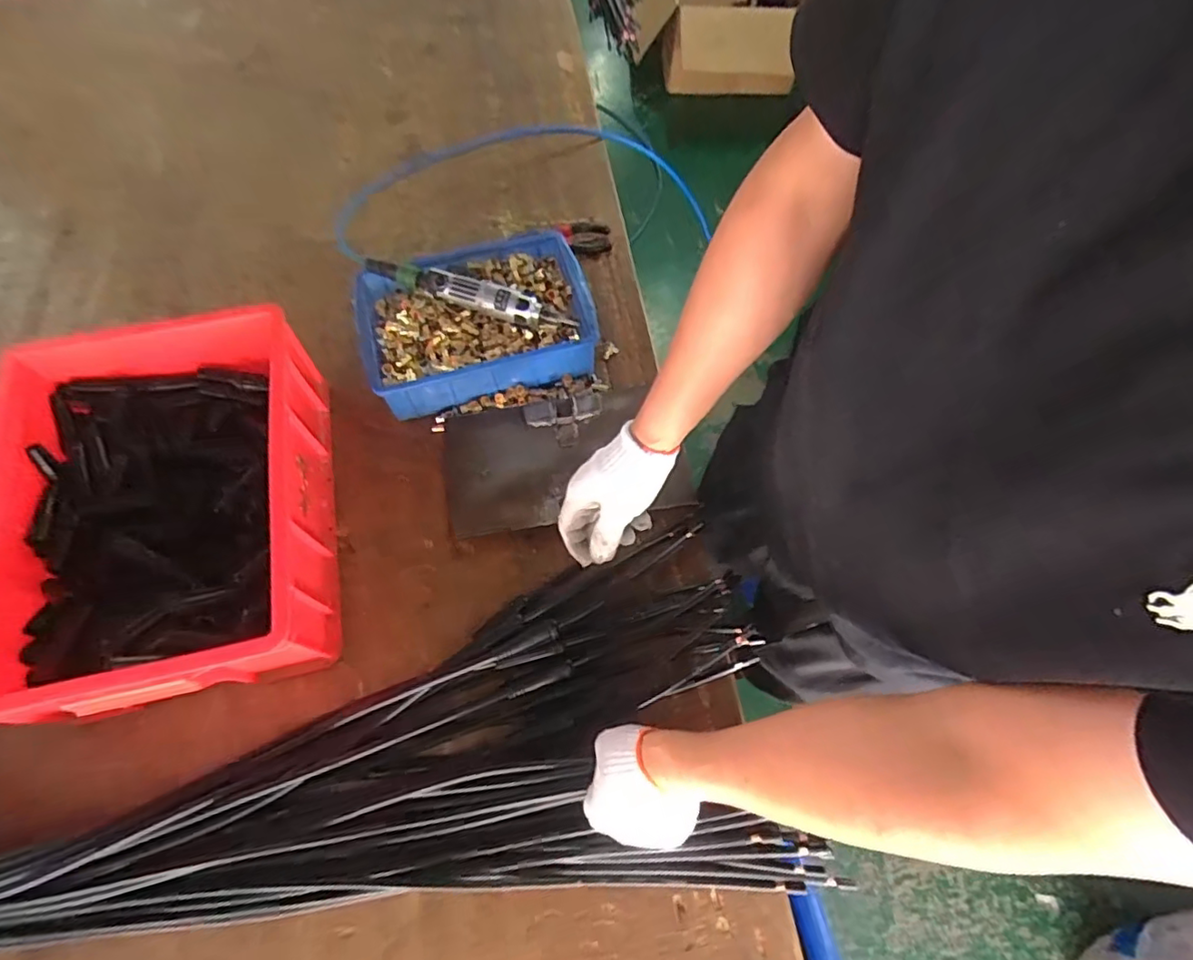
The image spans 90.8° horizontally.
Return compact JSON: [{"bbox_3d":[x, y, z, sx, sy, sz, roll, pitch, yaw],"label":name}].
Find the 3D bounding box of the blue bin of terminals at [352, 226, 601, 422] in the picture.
[{"bbox_3d":[-0.162,-0.210,0.804,0.301,0.091,0.216,-15,65,-6],"label":"blue bin of terminals"}]

